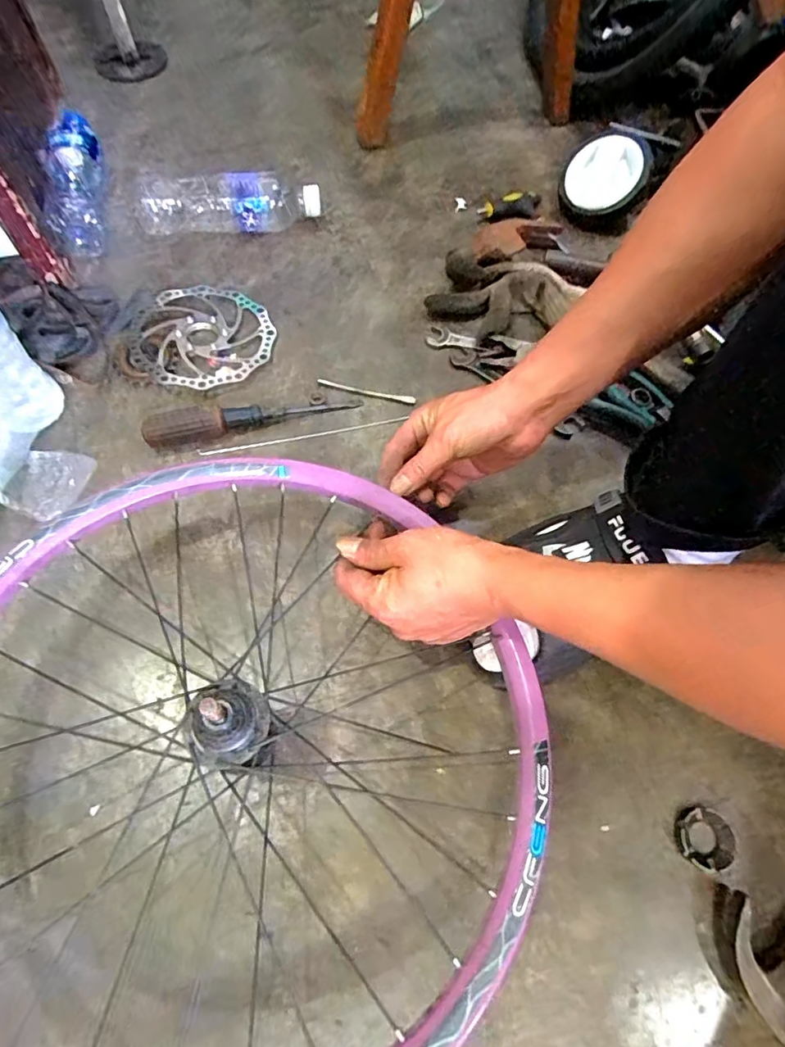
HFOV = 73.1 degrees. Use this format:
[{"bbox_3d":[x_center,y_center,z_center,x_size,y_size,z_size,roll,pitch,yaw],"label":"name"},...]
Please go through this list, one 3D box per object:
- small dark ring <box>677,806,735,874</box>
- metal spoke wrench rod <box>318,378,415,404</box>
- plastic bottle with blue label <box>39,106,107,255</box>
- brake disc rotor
[{"bbox_3d":[0.232,0.233,0.391,0.042,0.008,0.039,1,65,-2],"label":"small dark ring"},{"bbox_3d":[-0.028,-0.142,0.569,0.104,0.006,0.010,10,65,2],"label":"metal spoke wrench rod"},{"bbox_3d":[-0.386,-0.415,0.647,0.067,0.060,0.208,-15,66,-9],"label":"plastic bottle with blue label"},{"bbox_3d":[-0.208,-0.210,0.583,0.147,0.009,0.152,-20,66,-16],"label":"brake disc rotor"}]

